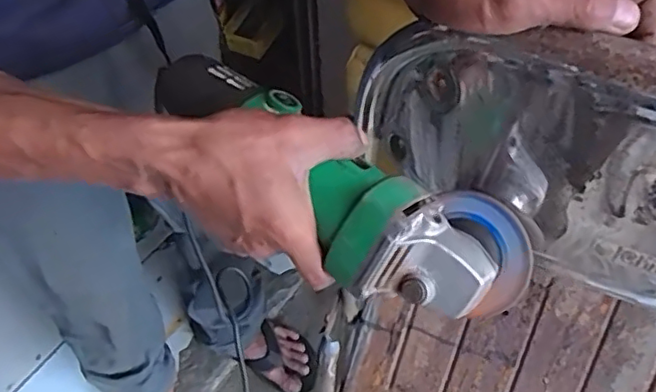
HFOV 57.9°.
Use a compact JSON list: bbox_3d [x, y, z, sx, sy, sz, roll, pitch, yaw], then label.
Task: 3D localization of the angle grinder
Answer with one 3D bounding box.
[{"bbox_3d":[0.006,-0.007,0.380,0.264,0.076,0.100,34,64,8],"label":"angle grinder"}]

